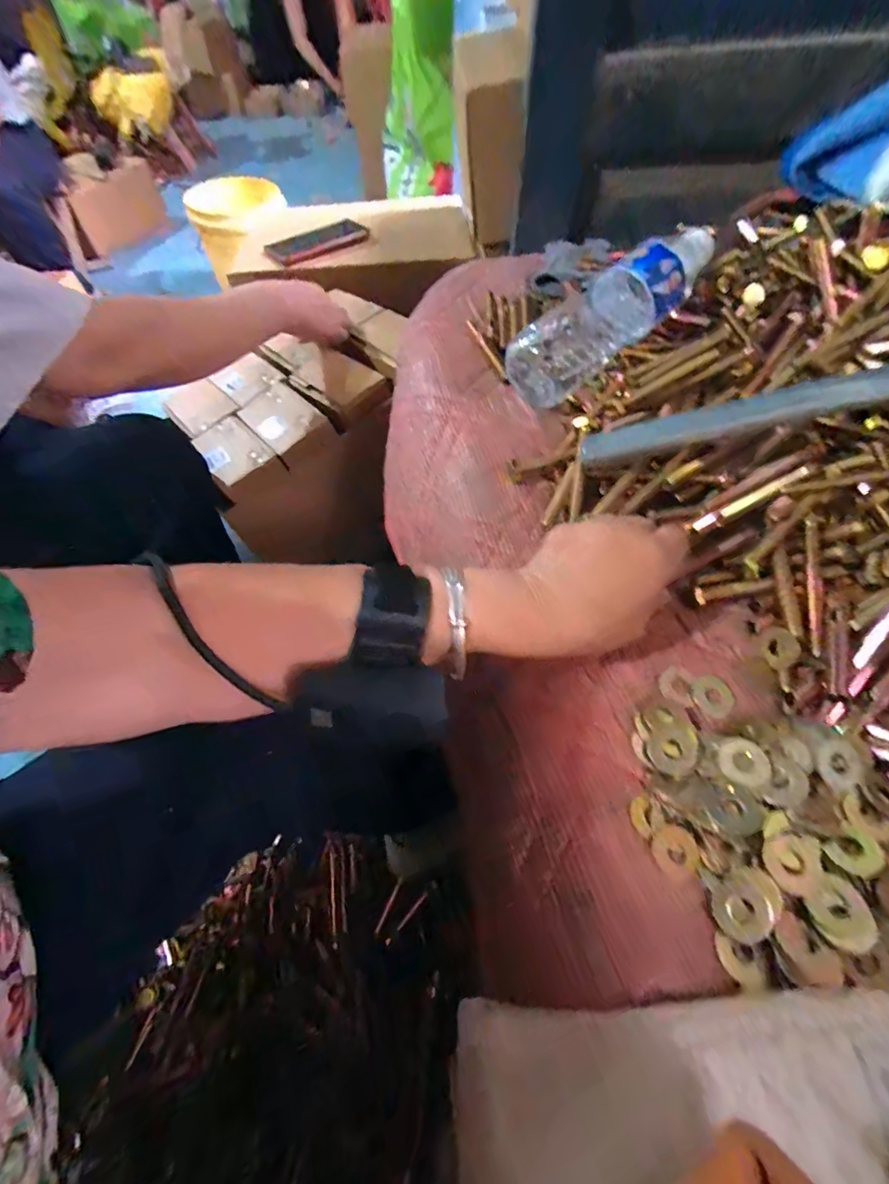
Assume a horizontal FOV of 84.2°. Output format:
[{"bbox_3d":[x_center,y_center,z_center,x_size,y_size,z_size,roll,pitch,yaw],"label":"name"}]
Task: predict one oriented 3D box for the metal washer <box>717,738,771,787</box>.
[{"bbox_3d":[0.159,0.090,0.260,0.025,0.004,0.024,0,55,1],"label":"metal washer"}]

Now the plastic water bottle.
[{"bbox_3d":[0.154,-0.250,0.427,0.230,0.054,0.055,-39,62,-6],"label":"plastic water bottle"}]

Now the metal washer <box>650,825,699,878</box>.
[{"bbox_3d":[0.116,0.130,0.247,0.024,0.004,0.022,0,55,1],"label":"metal washer"}]

